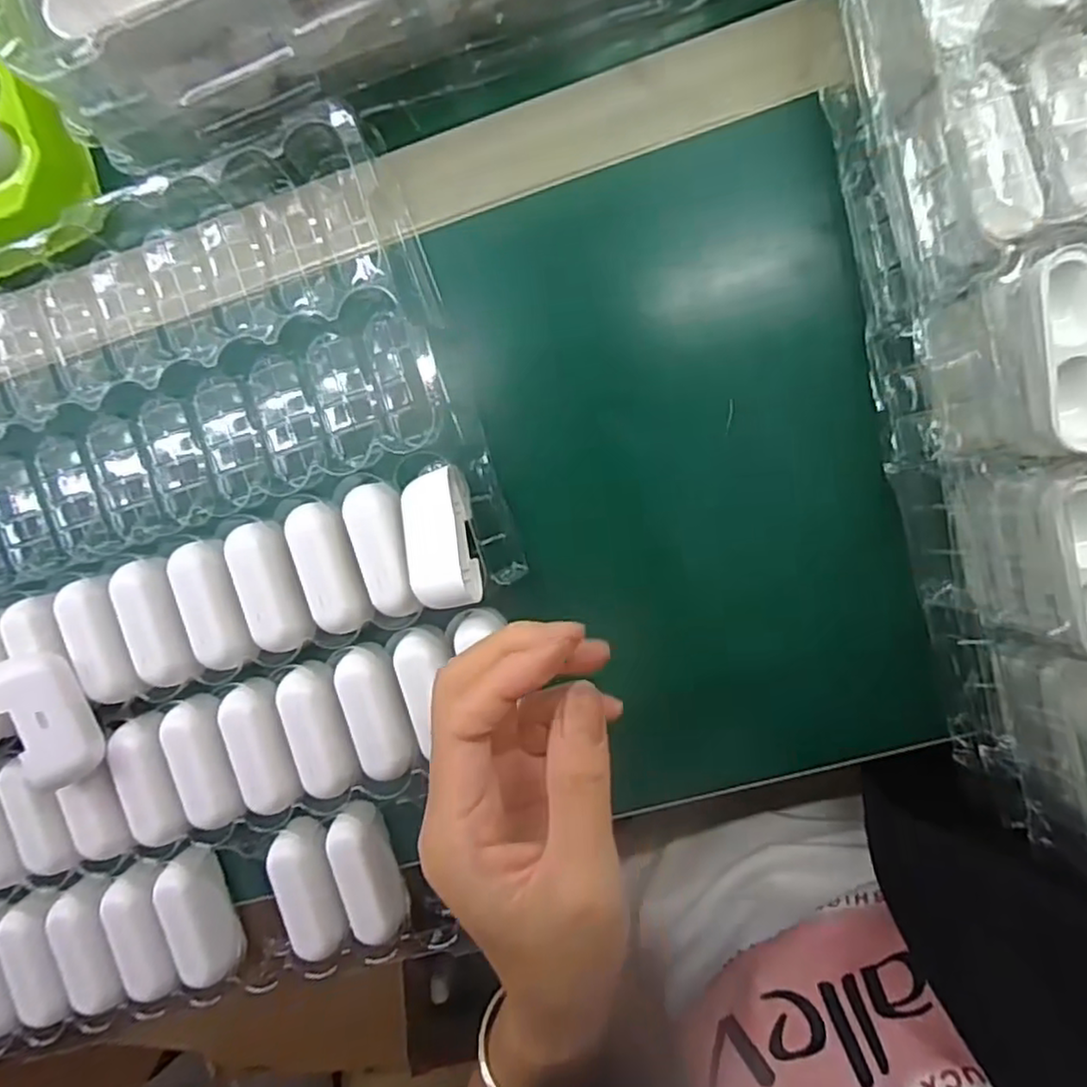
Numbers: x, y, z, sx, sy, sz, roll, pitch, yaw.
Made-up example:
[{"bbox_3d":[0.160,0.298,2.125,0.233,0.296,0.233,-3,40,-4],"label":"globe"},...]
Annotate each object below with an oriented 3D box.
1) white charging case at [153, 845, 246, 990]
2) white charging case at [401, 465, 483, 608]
[{"bbox_3d":[-0.175,0.187,0.341,0.023,0.029,0.066,-12,94,7],"label":"white charging case"},{"bbox_3d":[-0.047,0.000,0.305,0.029,0.021,0.063,-12,71,7],"label":"white charging case"}]

